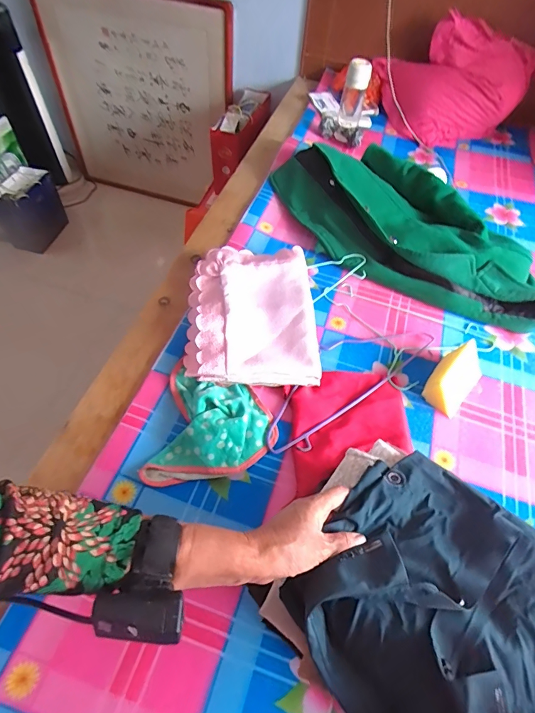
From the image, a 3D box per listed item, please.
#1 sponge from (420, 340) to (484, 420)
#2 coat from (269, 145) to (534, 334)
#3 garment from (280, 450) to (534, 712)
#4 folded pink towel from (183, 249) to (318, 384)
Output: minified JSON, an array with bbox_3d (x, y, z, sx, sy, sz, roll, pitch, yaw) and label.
[{"bbox_3d":[0.365,0.039,0.767,0.076,0.059,0.139,39,62,20],"label":"sponge"},{"bbox_3d":[0.320,-0.316,0.972,0.311,0.110,0.707,-27,62,-21],"label":"coat"},{"bbox_3d":[0.171,0.237,0.365,0.257,0.049,0.243,41,62,21],"label":"garment"},{"bbox_3d":[-0.035,-0.087,0.811,0.247,0.062,0.313,0,56,-4],"label":"folded pink towel"}]

